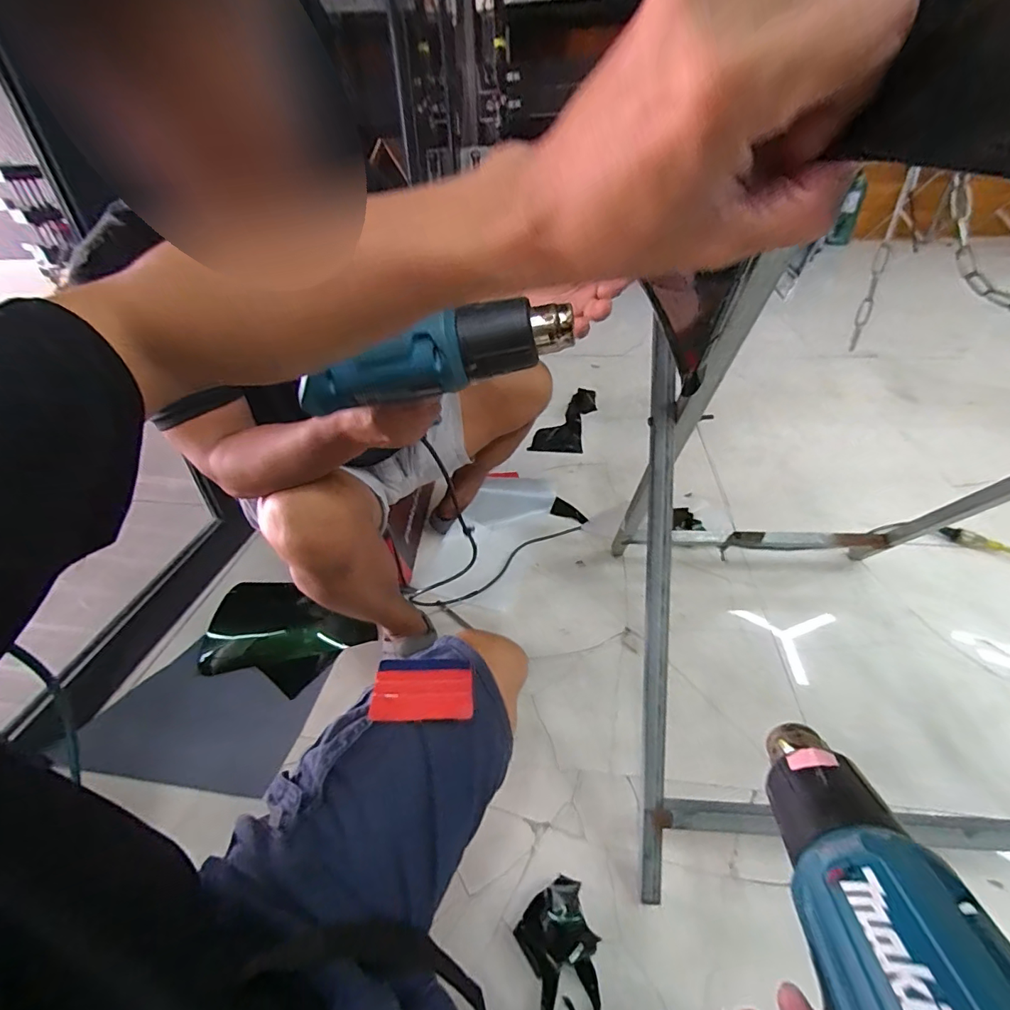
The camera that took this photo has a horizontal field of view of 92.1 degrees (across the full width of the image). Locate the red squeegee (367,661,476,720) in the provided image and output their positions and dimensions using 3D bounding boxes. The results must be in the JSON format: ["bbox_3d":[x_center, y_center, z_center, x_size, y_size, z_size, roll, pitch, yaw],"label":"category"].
[{"bbox_3d":[-0.084,0.191,0.506,0.100,0.009,0.070,1,35,-4],"label":"red squeegee"}]

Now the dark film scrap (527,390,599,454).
[{"bbox_3d":[0.220,-0.309,1.706,0.162,0.032,0.449,8,39,15],"label":"dark film scrap"}]

